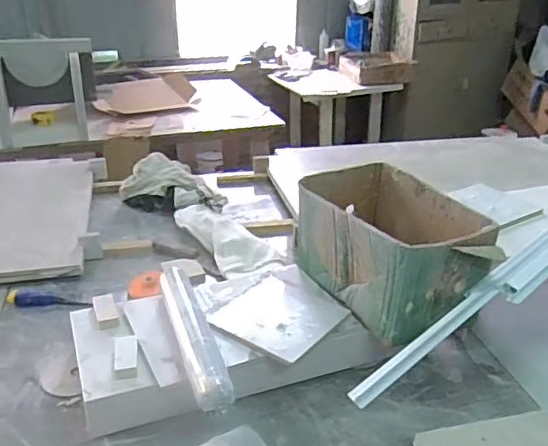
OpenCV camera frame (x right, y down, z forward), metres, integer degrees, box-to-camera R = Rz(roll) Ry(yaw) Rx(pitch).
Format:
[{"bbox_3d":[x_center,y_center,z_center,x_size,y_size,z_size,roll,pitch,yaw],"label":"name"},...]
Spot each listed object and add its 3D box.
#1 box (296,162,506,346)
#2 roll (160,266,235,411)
[{"bbox_3d":[0.181,0.036,0.869,0.181,0.159,0.292,-16,31,-30],"label":"box"},{"bbox_3d":[-0.111,0.143,0.764,0.045,0.035,0.287,-9,28,-18],"label":"roll"}]

